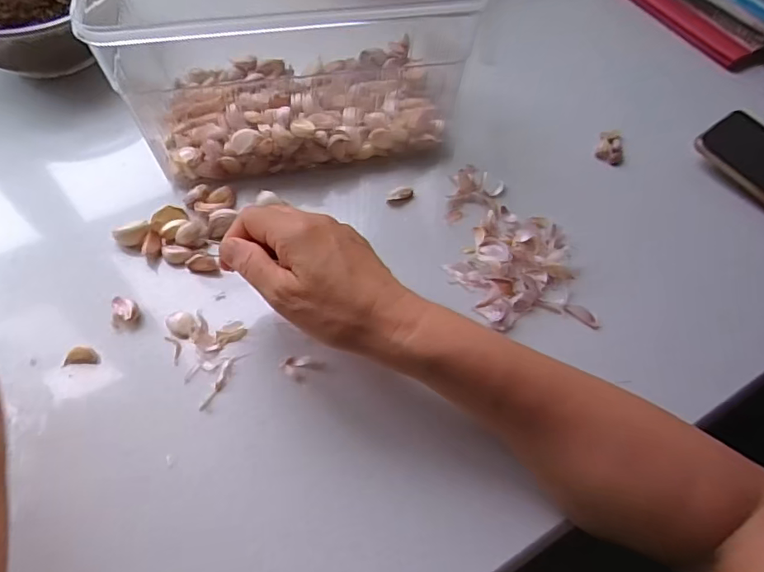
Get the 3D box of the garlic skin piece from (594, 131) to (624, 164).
[{"bbox_3d":[0.217,-0.133,0.477,0.023,0.014,0.034,16,59,6],"label":"garlic skin piece"}]

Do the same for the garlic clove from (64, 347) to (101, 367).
[{"bbox_3d":[-0.207,0.048,0.345,0.022,0.008,0.011,-2,59,-5],"label":"garlic clove"}]

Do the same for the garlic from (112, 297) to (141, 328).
[{"bbox_3d":[-0.185,0.019,0.361,0.015,0.015,0.017,-4,59,-6],"label":"garlic"}]

